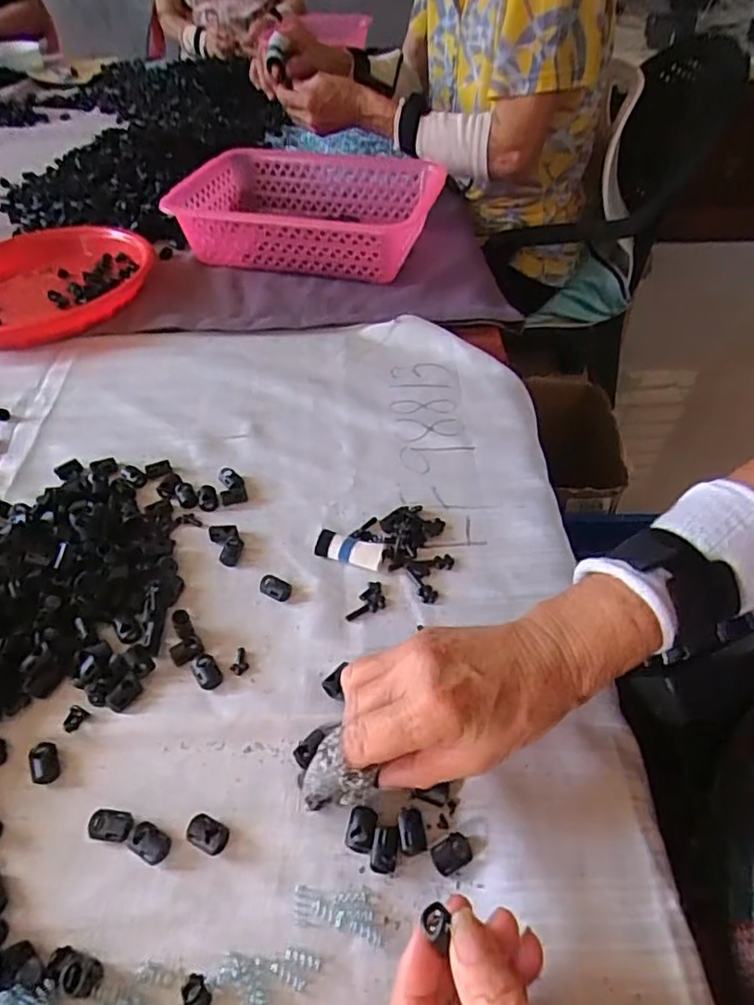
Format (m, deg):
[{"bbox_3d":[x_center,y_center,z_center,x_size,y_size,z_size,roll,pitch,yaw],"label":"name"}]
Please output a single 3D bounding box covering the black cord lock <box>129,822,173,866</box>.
[{"bbox_3d":[-0.114,0.171,0.303,0.019,0.007,0.014,22,52,19],"label":"black cord lock"}]

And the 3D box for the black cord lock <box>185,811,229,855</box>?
[{"bbox_3d":[-0.085,0.168,0.305,0.019,0.009,0.014,19,51,17],"label":"black cord lock"}]

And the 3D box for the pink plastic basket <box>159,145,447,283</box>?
[{"bbox_3d":[-0.072,-0.322,0.679,0.261,0.078,0.144,12,49,11],"label":"pink plastic basket"}]

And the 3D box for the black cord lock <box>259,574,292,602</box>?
[{"bbox_3d":[-0.068,0.058,0.405,0.021,0.008,0.014,18,50,16],"label":"black cord lock"}]

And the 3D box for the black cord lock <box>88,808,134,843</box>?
[{"bbox_3d":[-0.135,0.164,0.308,0.022,0.007,0.015,8,48,7],"label":"black cord lock"}]

